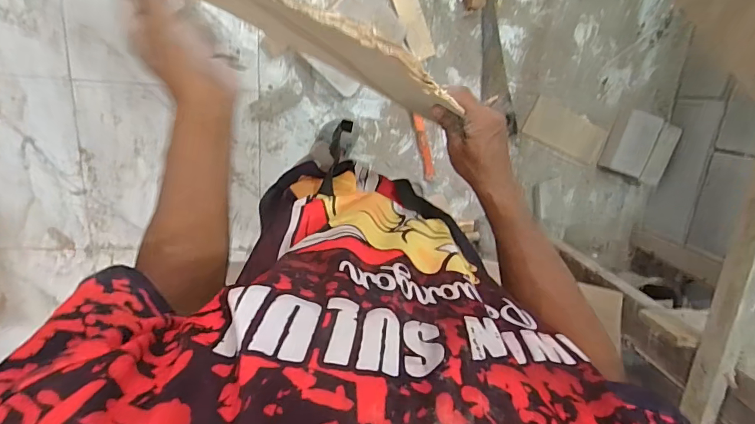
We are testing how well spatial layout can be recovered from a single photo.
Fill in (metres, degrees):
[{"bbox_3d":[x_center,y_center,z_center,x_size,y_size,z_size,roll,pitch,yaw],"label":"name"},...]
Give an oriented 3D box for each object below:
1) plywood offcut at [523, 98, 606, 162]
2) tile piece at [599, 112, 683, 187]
[{"bbox_3d":[0.618,-0.263,1.417,0.276,0.011,0.125,23,113,-12],"label":"plywood offcut"},{"bbox_3d":[0.855,-0.209,1.423,0.204,0.018,0.213,16,121,9],"label":"tile piece"}]

